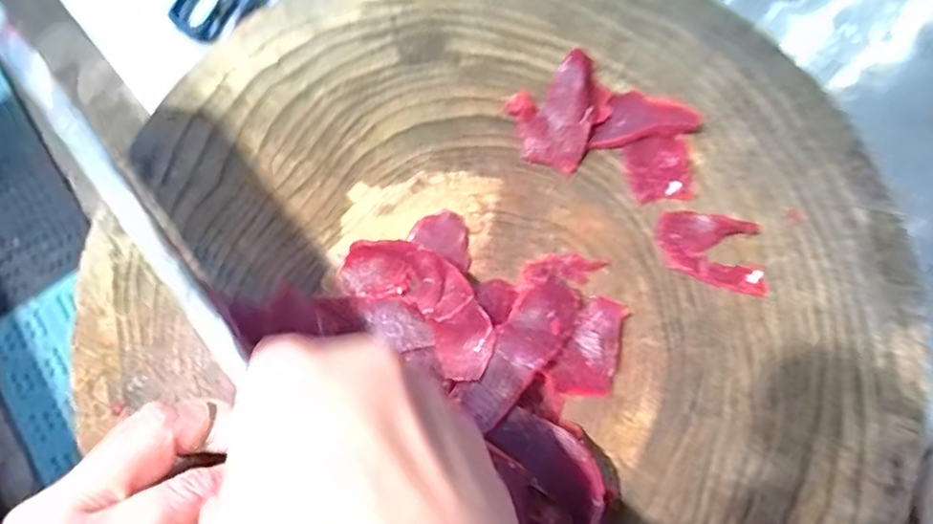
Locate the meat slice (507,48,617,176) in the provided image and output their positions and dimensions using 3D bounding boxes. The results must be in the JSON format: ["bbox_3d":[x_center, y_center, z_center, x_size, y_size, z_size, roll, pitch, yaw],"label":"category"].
[{"bbox_3d":[0.047,-0.080,0.308,0.047,0.022,0.054,31,75,9],"label":"meat slice"}]

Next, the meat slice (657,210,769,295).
[{"bbox_3d":[0.124,-0.006,0.297,0.055,0.008,0.033,15,73,5],"label":"meat slice"}]

